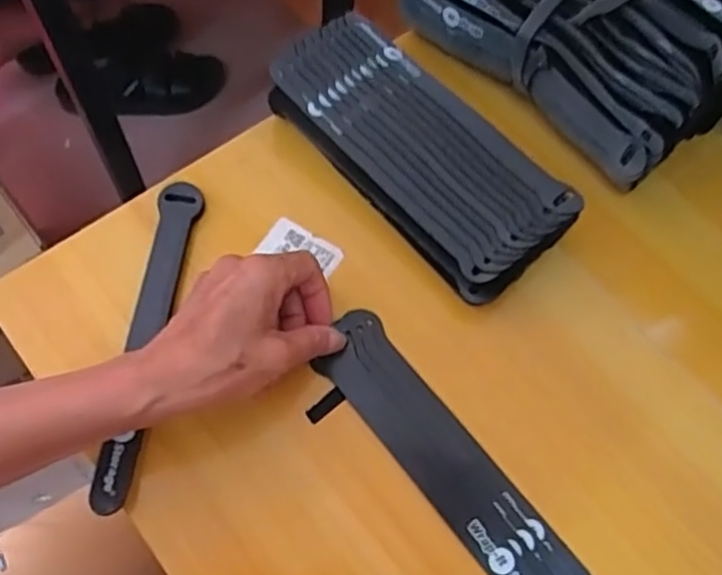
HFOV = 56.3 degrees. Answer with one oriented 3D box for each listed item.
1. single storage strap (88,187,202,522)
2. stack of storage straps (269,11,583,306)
[{"bbox_3d":[-0.123,0.027,0.390,0.024,0.014,0.196,7,65,0],"label":"single storage strap"},{"bbox_3d":[0.034,-0.084,0.434,0.086,0.047,0.202,-39,73,-18],"label":"stack of storage straps"}]

